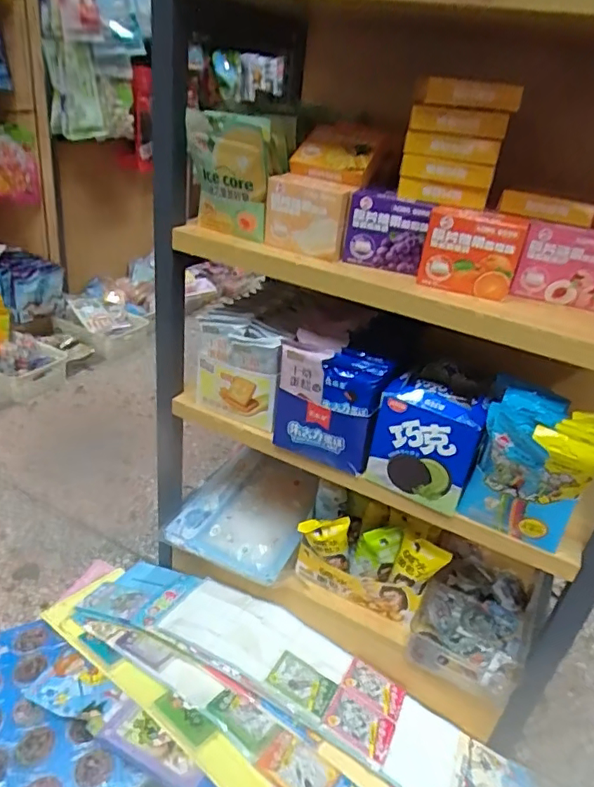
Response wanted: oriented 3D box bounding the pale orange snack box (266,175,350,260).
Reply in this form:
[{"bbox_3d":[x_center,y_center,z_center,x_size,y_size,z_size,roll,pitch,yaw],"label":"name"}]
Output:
[{"bbox_3d":[0.011,-0.203,0.637,0.095,0.078,0.032,14,31,10],"label":"pale orange snack box"}]

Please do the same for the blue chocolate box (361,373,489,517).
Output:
[{"bbox_3d":[0.156,0.056,0.666,0.115,0.130,0.068,20,32,20],"label":"blue chocolate box"}]

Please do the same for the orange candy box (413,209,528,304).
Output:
[{"bbox_3d":[0.183,-0.147,0.580,0.099,0.078,0.034,13,31,9],"label":"orange candy box"}]

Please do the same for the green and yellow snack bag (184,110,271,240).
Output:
[{"bbox_3d":[-0.080,-0.252,0.646,0.102,0.146,0.031,17,57,9],"label":"green and yellow snack bag"}]

